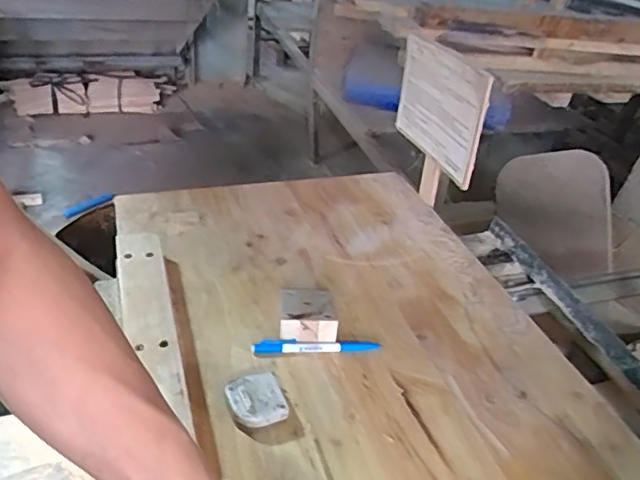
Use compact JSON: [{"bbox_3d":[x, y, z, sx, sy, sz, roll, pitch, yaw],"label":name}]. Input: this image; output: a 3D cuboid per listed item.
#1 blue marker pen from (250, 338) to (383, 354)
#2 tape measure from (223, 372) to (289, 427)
[{"bbox_3d":[-0.004,0.111,0.590,0.135,0.014,0.012,2,35,-9],"label":"blue marker pen"},{"bbox_3d":[-0.059,0.151,0.518,0.049,0.024,0.054,-9,39,-18],"label":"tape measure"}]

